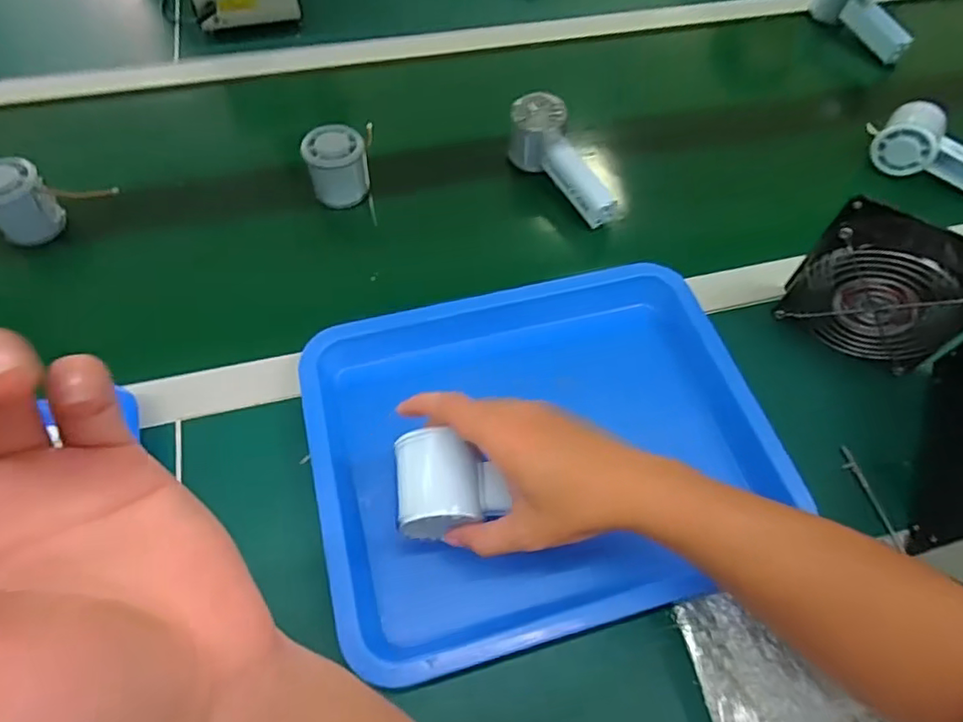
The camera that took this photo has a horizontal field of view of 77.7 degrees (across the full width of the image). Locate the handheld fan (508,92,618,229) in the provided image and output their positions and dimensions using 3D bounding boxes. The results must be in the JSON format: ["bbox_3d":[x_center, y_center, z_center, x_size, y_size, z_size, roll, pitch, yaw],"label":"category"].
[{"bbox_3d":[0.080,-0.200,0.608,0.051,0.059,0.153,-28,76,-17],"label":"handheld fan"}]

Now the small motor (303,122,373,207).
[{"bbox_3d":[-0.141,-0.192,0.593,0.056,0.062,0.048,-12,59,-10],"label":"small motor"}]

